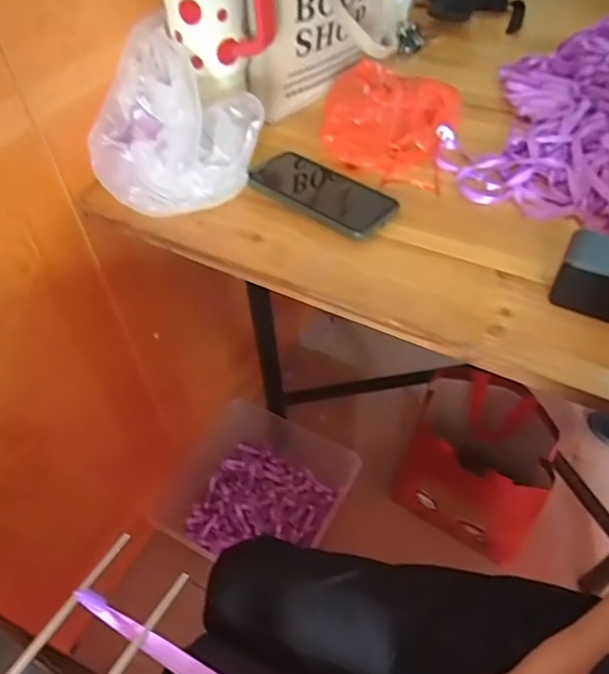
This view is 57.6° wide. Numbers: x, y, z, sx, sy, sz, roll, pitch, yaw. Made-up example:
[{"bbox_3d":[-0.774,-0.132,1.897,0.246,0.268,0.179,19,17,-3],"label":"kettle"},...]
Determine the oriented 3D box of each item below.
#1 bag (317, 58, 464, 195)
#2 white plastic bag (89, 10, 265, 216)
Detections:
[{"bbox_3d":[0.100,-0.259,0.648,0.152,0.046,0.178,13,52,14],"label":"bag"},{"bbox_3d":[-0.130,-0.222,0.592,0.194,0.113,0.173,20,54,18],"label":"white plastic bag"}]

